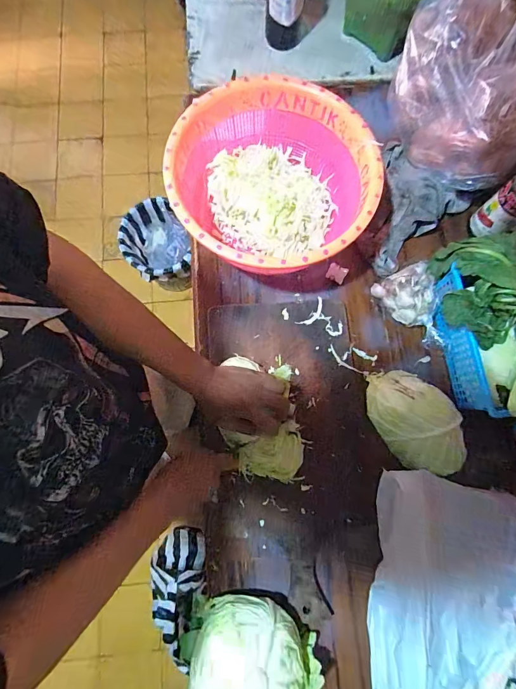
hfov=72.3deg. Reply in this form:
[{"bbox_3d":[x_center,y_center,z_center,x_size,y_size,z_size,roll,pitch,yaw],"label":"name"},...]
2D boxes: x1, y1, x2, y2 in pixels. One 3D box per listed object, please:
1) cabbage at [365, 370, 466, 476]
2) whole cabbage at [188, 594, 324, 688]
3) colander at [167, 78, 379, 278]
[{"bbox_3d":[0.245,0.118,0.544,0.097,0.096,0.168,-31,80,-7],"label":"cabbage"},{"bbox_3d":[-0.001,0.418,0.468,0.163,0.095,0.130,10,78,2],"label":"whole cabbage"},{"bbox_3d":[0.023,-0.250,0.587,0.308,0.143,0.307,0,77,0],"label":"colander"}]

